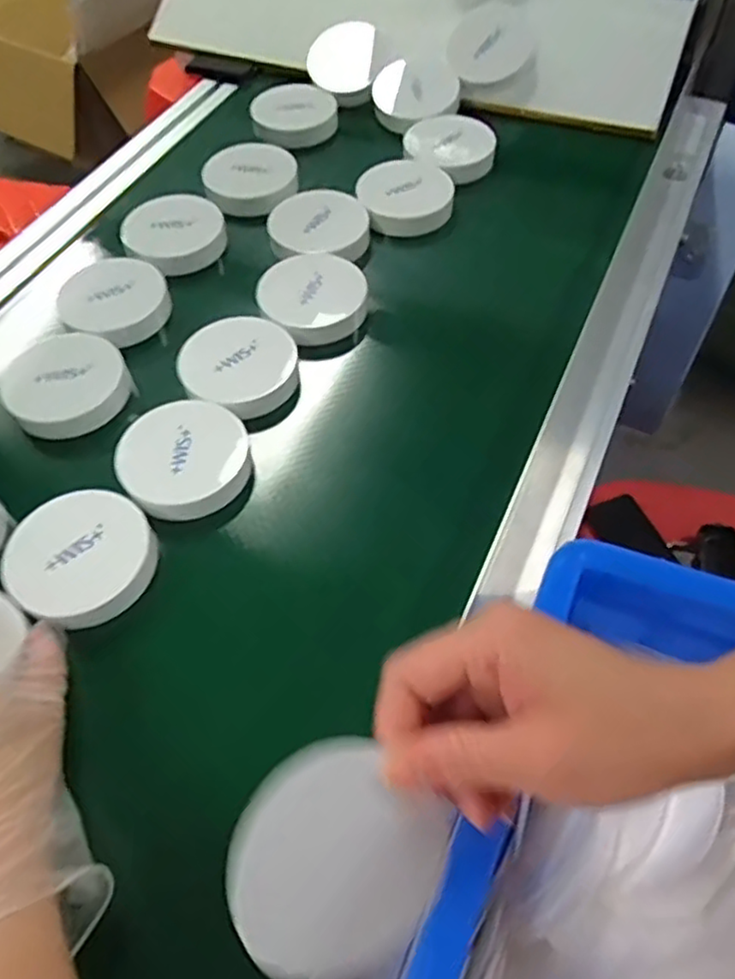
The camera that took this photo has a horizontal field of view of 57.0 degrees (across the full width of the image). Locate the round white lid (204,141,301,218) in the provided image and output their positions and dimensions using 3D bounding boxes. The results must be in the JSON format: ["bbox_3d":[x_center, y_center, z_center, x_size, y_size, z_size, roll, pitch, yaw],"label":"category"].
[{"bbox_3d":[-0.096,-0.255,0.559,0.077,0.016,0.077,-1,60,1],"label":"round white lid"}]

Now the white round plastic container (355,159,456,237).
[{"bbox_3d":[0.032,-0.242,0.556,0.076,0.017,0.078,-1,60,1],"label":"white round plastic container"}]

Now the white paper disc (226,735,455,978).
[{"bbox_3d":[-0.008,0.122,0.219,0.074,0.008,0.067,46,73,-15],"label":"white paper disc"}]

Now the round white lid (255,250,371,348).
[{"bbox_3d":[-0.038,-0.140,0.487,0.075,0.020,0.076,-1,60,1],"label":"round white lid"}]

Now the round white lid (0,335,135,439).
[{"bbox_3d":[-0.199,-0.069,0.449,0.076,0.020,0.069,-39,66,-19],"label":"round white lid"}]

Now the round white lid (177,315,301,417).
[{"bbox_3d":[-0.083,-0.083,0.449,0.071,0.017,0.073,-1,60,1],"label":"round white lid"}]

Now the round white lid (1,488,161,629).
[{"bbox_3d":[-0.157,0.037,0.374,0.071,0.018,0.074,-1,60,1],"label":"round white lid"}]

